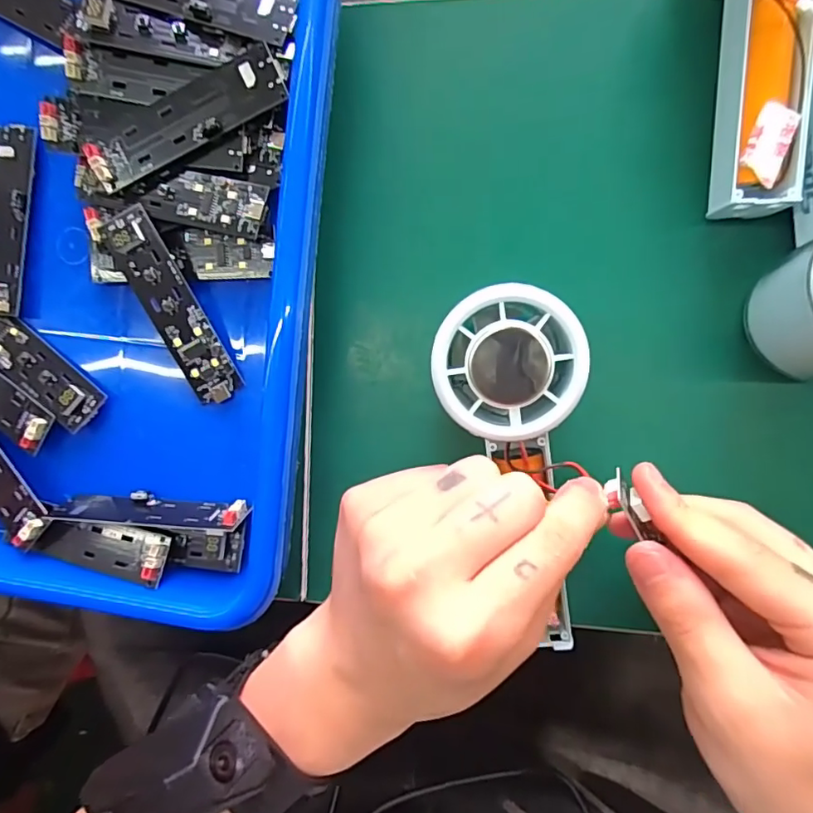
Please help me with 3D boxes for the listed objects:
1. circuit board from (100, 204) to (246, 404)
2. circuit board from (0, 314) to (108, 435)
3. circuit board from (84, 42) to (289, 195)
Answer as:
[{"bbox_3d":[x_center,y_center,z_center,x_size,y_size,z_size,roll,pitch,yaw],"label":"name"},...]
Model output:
[{"bbox_3d":[-0.106,-0.045,0.244,0.022,0.008,0.090,-25,101,7],"label":"circuit board"},{"bbox_3d":[-0.188,-0.024,0.260,0.091,0.011,0.025,38,95,6],"label":"circuit board"},{"bbox_3d":[-0.095,-0.124,0.227,0.091,0.005,0.022,-25,87,7],"label":"circuit board"}]

